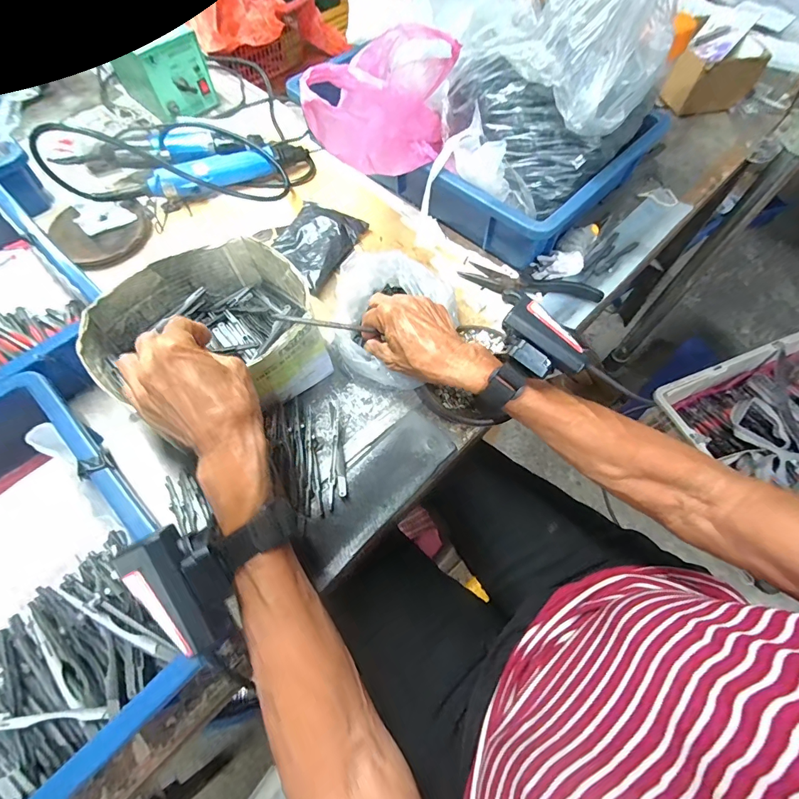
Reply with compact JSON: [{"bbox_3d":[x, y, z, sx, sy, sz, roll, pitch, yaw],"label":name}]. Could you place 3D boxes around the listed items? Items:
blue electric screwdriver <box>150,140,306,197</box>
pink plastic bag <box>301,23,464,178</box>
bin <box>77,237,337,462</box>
[{"bbox_3d":[-0.225,-0.307,0.542,0.200,0.033,0.033,-23,65,-12],"label":"blue electric screwdriver"},{"bbox_3d":[-0.010,-0.306,0.429,0.095,0.103,0.202,15,63,7],"label":"pink plastic bag"},{"bbox_3d":[-0.176,-0.056,0.380,0.177,0.084,0.146,-27,65,-14],"label":"bin"}]

